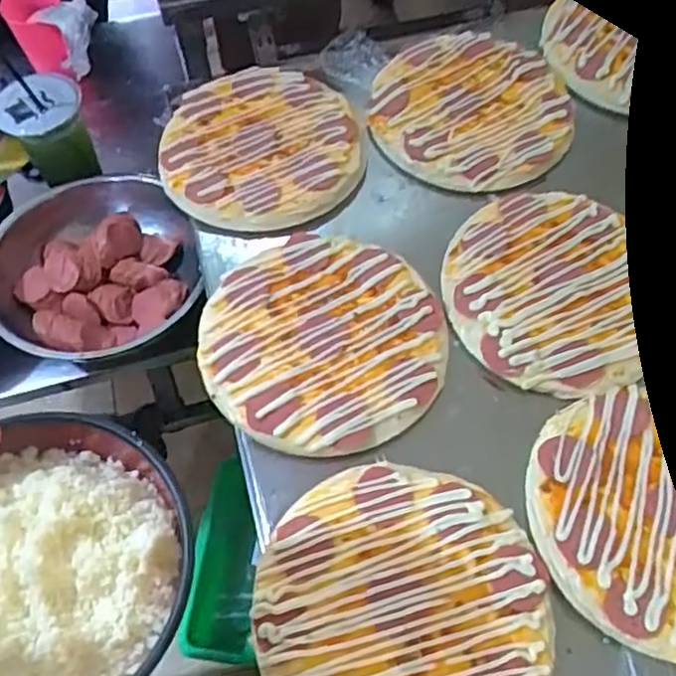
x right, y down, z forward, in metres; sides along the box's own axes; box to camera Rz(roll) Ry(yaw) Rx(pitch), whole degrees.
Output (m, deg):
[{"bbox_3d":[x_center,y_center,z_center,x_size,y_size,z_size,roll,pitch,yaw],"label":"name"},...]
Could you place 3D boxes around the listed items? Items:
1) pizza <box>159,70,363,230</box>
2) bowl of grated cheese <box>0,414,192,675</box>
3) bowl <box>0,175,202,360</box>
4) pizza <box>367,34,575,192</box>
[{"bbox_3d":[-0.072,-0.183,0.663,0.191,0.019,0.172,-15,70,-7],"label":"pizza"},{"bbox_3d":[-0.133,0.108,0.310,0.123,0.048,0.140,36,72,12],"label":"bowl of grated cheese"},{"bbox_3d":[-0.265,-0.073,0.747,0.222,0.089,0.231,0,69,-1],"label":"bowl"},{"bbox_3d":[0.127,-0.226,0.681,0.184,0.016,0.178,0,69,-1],"label":"pizza"}]

